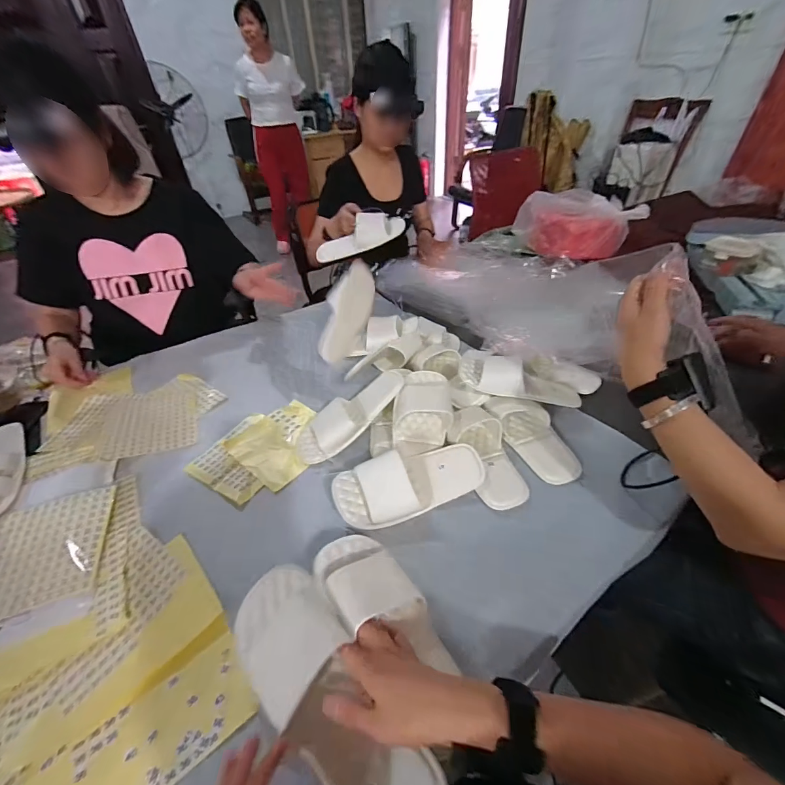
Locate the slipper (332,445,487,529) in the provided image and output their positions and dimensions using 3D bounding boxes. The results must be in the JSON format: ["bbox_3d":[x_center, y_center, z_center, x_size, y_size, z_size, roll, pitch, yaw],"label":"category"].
[{"bbox_3d":[0.030,0.133,0.555,0.230,0.069,0.089,-14,42,-11],"label":"slipper"}]

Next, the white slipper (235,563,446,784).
[{"bbox_3d":[-0.070,0.297,0.360,0.099,0.085,0.272,-33,56,-29],"label":"white slipper"}]

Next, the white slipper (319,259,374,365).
[{"bbox_3d":[-0.103,-0.181,0.841,0.052,0.098,0.244,16,83,51],"label":"white slipper"}]

